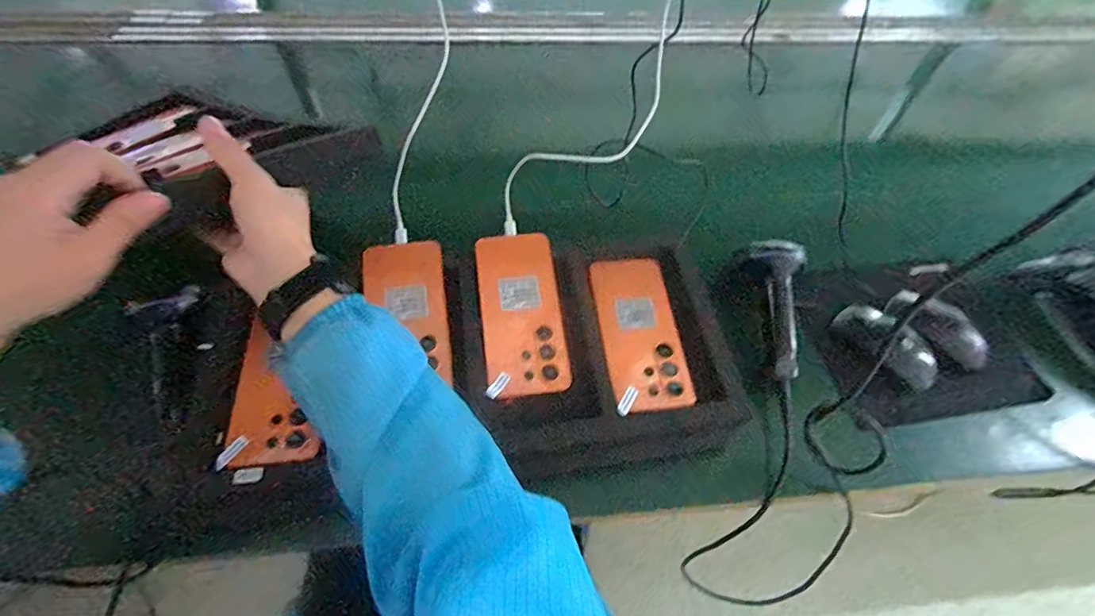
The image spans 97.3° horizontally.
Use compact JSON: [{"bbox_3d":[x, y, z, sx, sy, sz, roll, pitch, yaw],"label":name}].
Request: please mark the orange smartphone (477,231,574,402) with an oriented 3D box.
[{"bbox_3d":[-0.024,0.003,0.479,0.080,0.004,0.171,-3,67,-9],"label":"orange smartphone"}]

